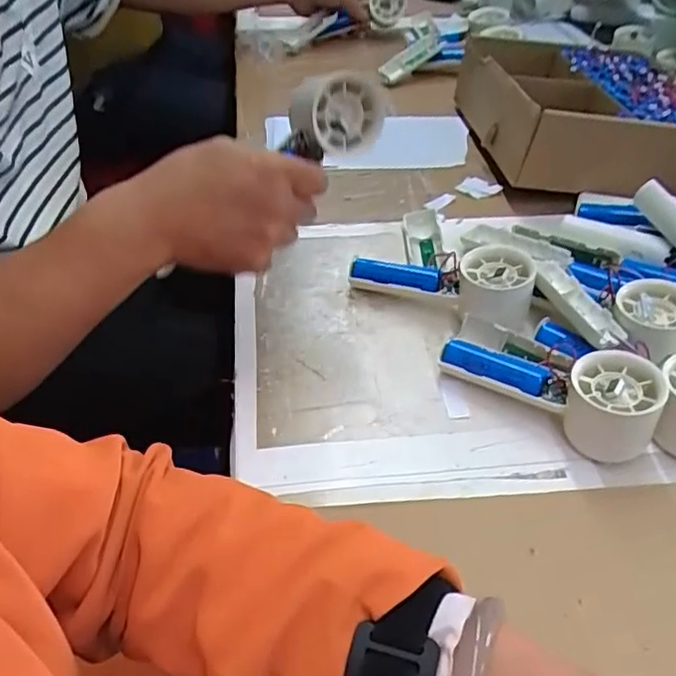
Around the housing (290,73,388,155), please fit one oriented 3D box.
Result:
[{"bbox_3d":[0.002,-0.163,0.453,0.066,0.057,0.036,-15,45,-19],"label":"housing"}]

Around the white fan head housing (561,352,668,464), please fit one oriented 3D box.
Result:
[{"bbox_3d":[0.182,0.046,0.418,0.059,0.058,0.050,25,49,20],"label":"white fan head housing"}]

